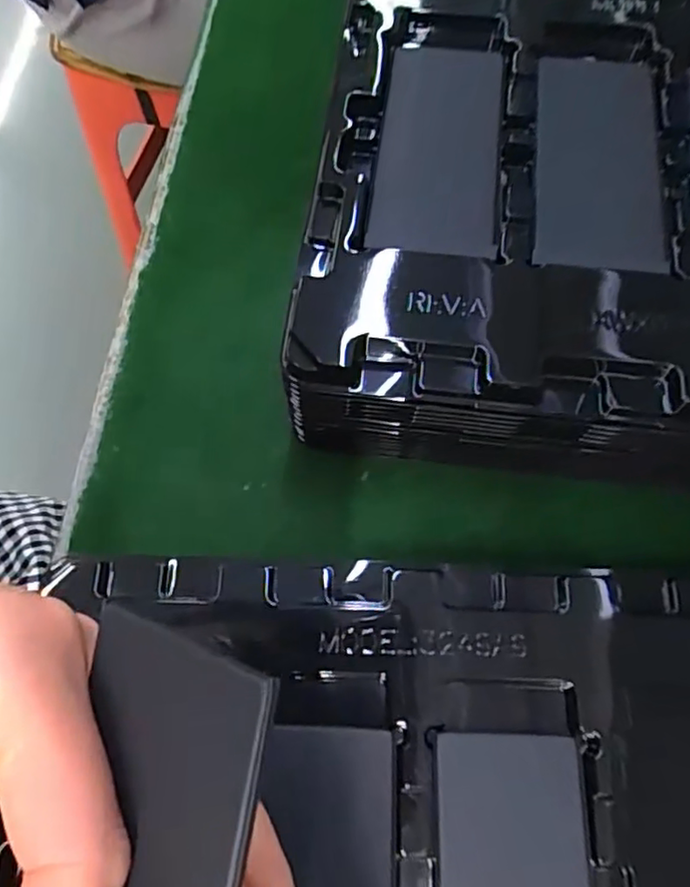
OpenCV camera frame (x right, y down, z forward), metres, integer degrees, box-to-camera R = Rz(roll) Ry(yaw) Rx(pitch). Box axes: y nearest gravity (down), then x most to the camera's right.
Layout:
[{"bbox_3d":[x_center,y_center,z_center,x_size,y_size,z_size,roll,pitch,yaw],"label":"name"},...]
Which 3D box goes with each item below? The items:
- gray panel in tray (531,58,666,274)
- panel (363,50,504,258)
[{"bbox_3d":[0.098,-0.112,0.249,0.046,0.006,0.112,7,70,5],"label":"gray panel in tray"},{"bbox_3d":[0.037,-0.121,0.255,0.047,0.006,0.111,6,69,5],"label":"panel"}]

